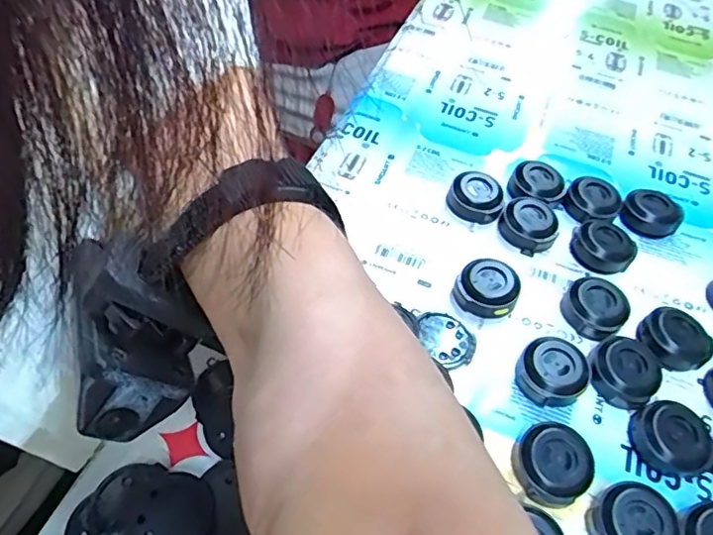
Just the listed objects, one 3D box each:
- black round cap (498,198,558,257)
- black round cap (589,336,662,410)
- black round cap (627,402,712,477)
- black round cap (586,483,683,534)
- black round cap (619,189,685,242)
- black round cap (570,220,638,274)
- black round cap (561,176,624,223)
[{"bbox_3d":[0.093,-0.024,0.302,0.029,0.012,0.028,3,52,-3],"label":"black round cap"},{"bbox_3d":[0.119,0.046,0.249,0.027,0.015,0.027,24,54,13],"label":"black round cap"},{"bbox_3d":[0.132,0.072,0.234,0.026,0.015,0.029,-18,56,-18],"label":"black round cap"},{"bbox_3d":[0.104,0.098,0.210,0.029,0.015,0.028,3,52,-3],"label":"black round cap"},{"bbox_3d":[0.165,-0.028,0.315,0.030,0.018,0.030,3,52,-3],"label":"black round cap"},{"bbox_3d":[0.132,-0.012,0.297,0.029,0.012,0.028,3,52,-3],"label":"black round cap"},{"bbox_3d":[0.134,-0.037,0.319,0.029,0.014,0.029,3,52,-3],"label":"black round cap"}]

